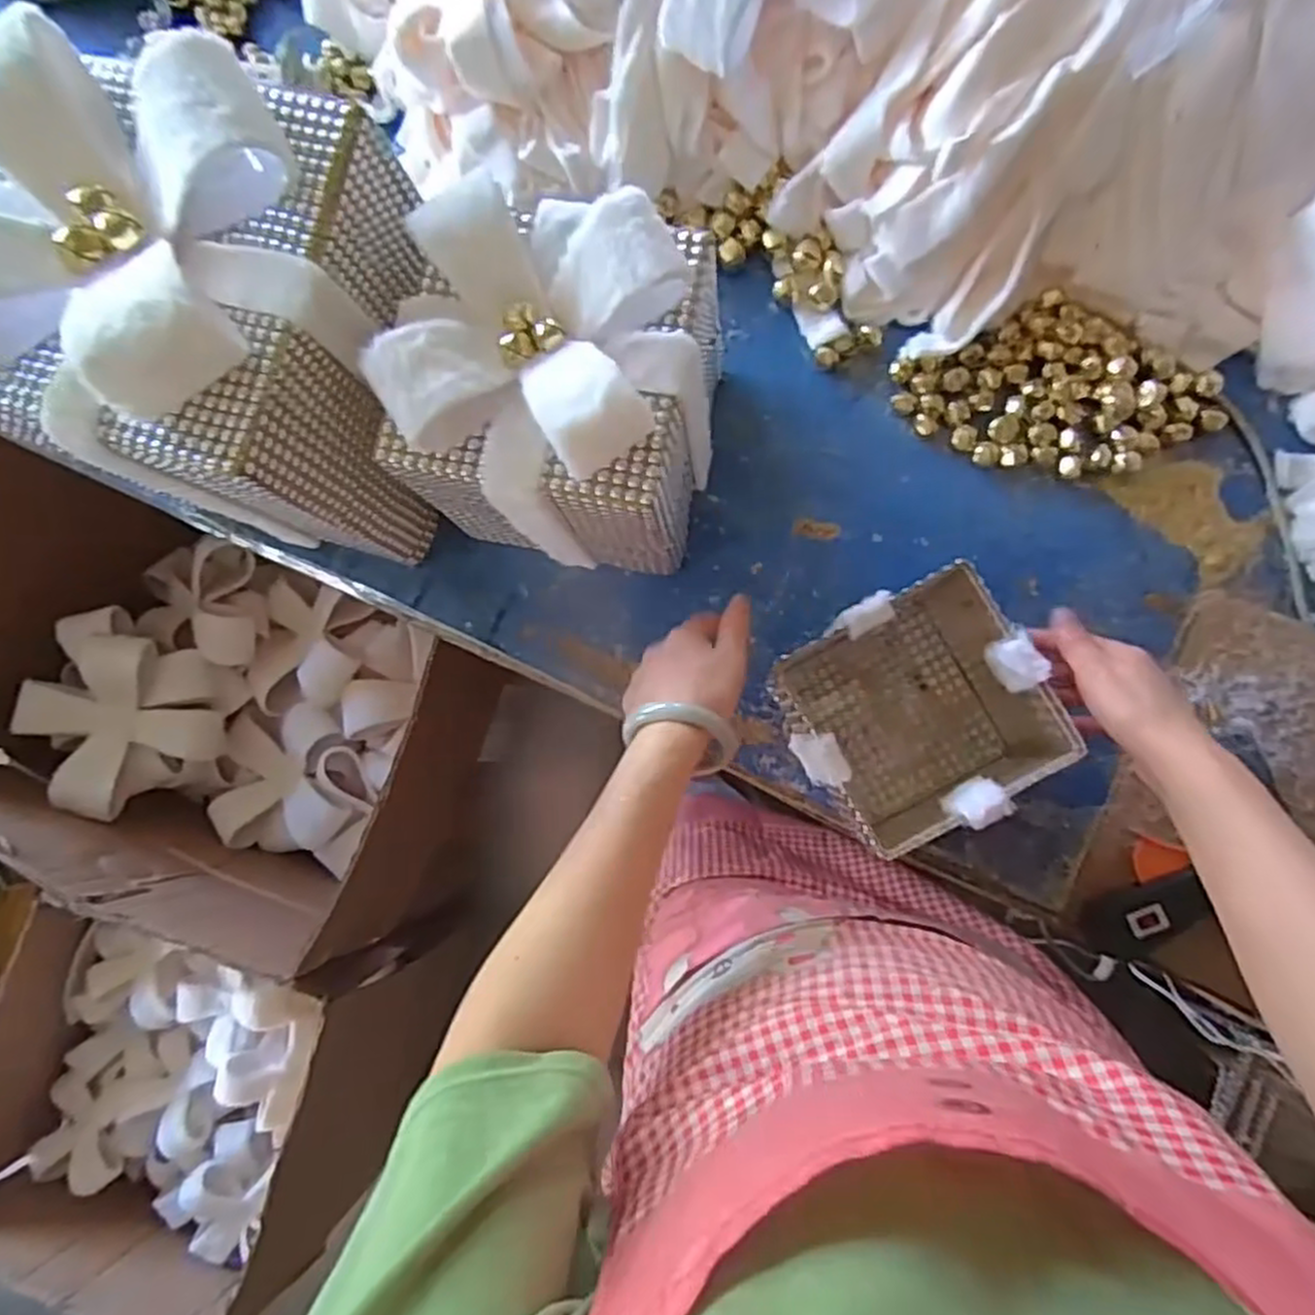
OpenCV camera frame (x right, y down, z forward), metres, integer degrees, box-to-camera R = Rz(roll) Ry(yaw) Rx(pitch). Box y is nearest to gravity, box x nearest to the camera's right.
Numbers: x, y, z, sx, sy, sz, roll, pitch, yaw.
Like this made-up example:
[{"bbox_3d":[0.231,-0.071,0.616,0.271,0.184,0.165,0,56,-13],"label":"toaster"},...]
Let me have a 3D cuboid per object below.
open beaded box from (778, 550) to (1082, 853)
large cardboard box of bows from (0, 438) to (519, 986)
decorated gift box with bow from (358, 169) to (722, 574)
[{"bbox_3d":[0.209,0.041,0.614,0.192,0.165,0.194,-31,81,3],"label":"open beaded box"},{"bbox_3d":[-0.660,0.095,1.159,0.835,0.388,0.461,26,88,9],"label":"large cardboard box of bows"},{"bbox_3d":[-0.072,-0.206,0.615,0.206,0.251,0.210,7,85,8],"label":"decorated gift box with bow"}]

